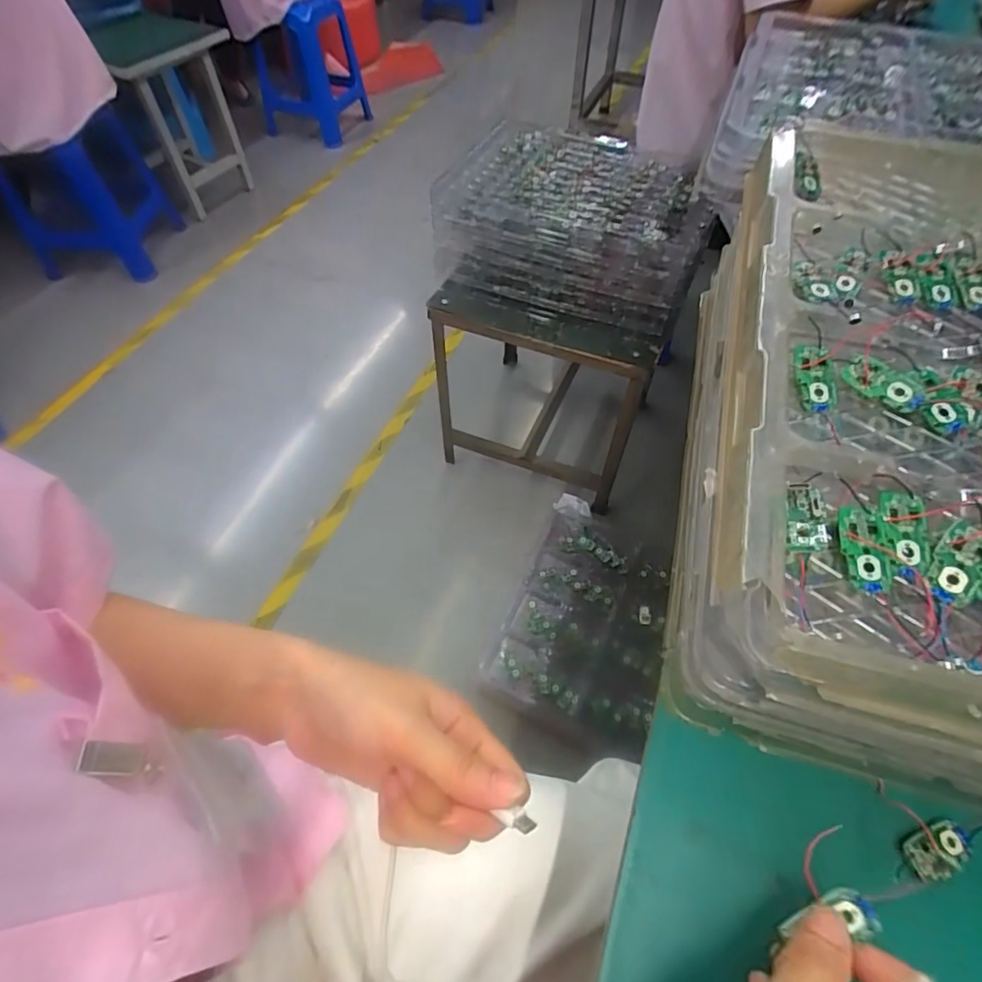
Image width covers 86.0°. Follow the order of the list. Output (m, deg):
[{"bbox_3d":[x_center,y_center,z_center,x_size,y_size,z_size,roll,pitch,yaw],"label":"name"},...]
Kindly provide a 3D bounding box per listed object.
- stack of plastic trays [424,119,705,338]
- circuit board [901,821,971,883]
[{"bbox_3d":[0.139,-0.465,0.930,0.434,0.159,0.299,18,57,12],"label":"stack of plastic trays"},{"bbox_3d":[0.218,0.174,0.255,0.037,0.006,0.018,-17,57,-11],"label":"circuit board"}]

